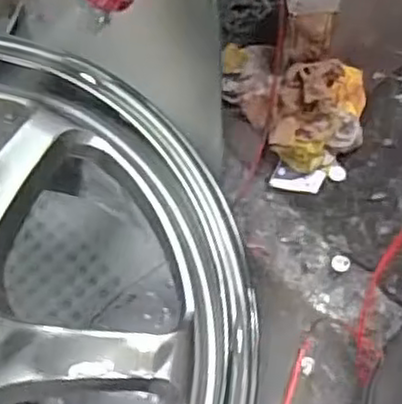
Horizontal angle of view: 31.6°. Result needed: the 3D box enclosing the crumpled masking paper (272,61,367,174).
[{"bbox_3d":[0.279,-0.211,1.671,0.204,0.081,0.279,10,65,8],"label":"crumpled masking paper"}]

